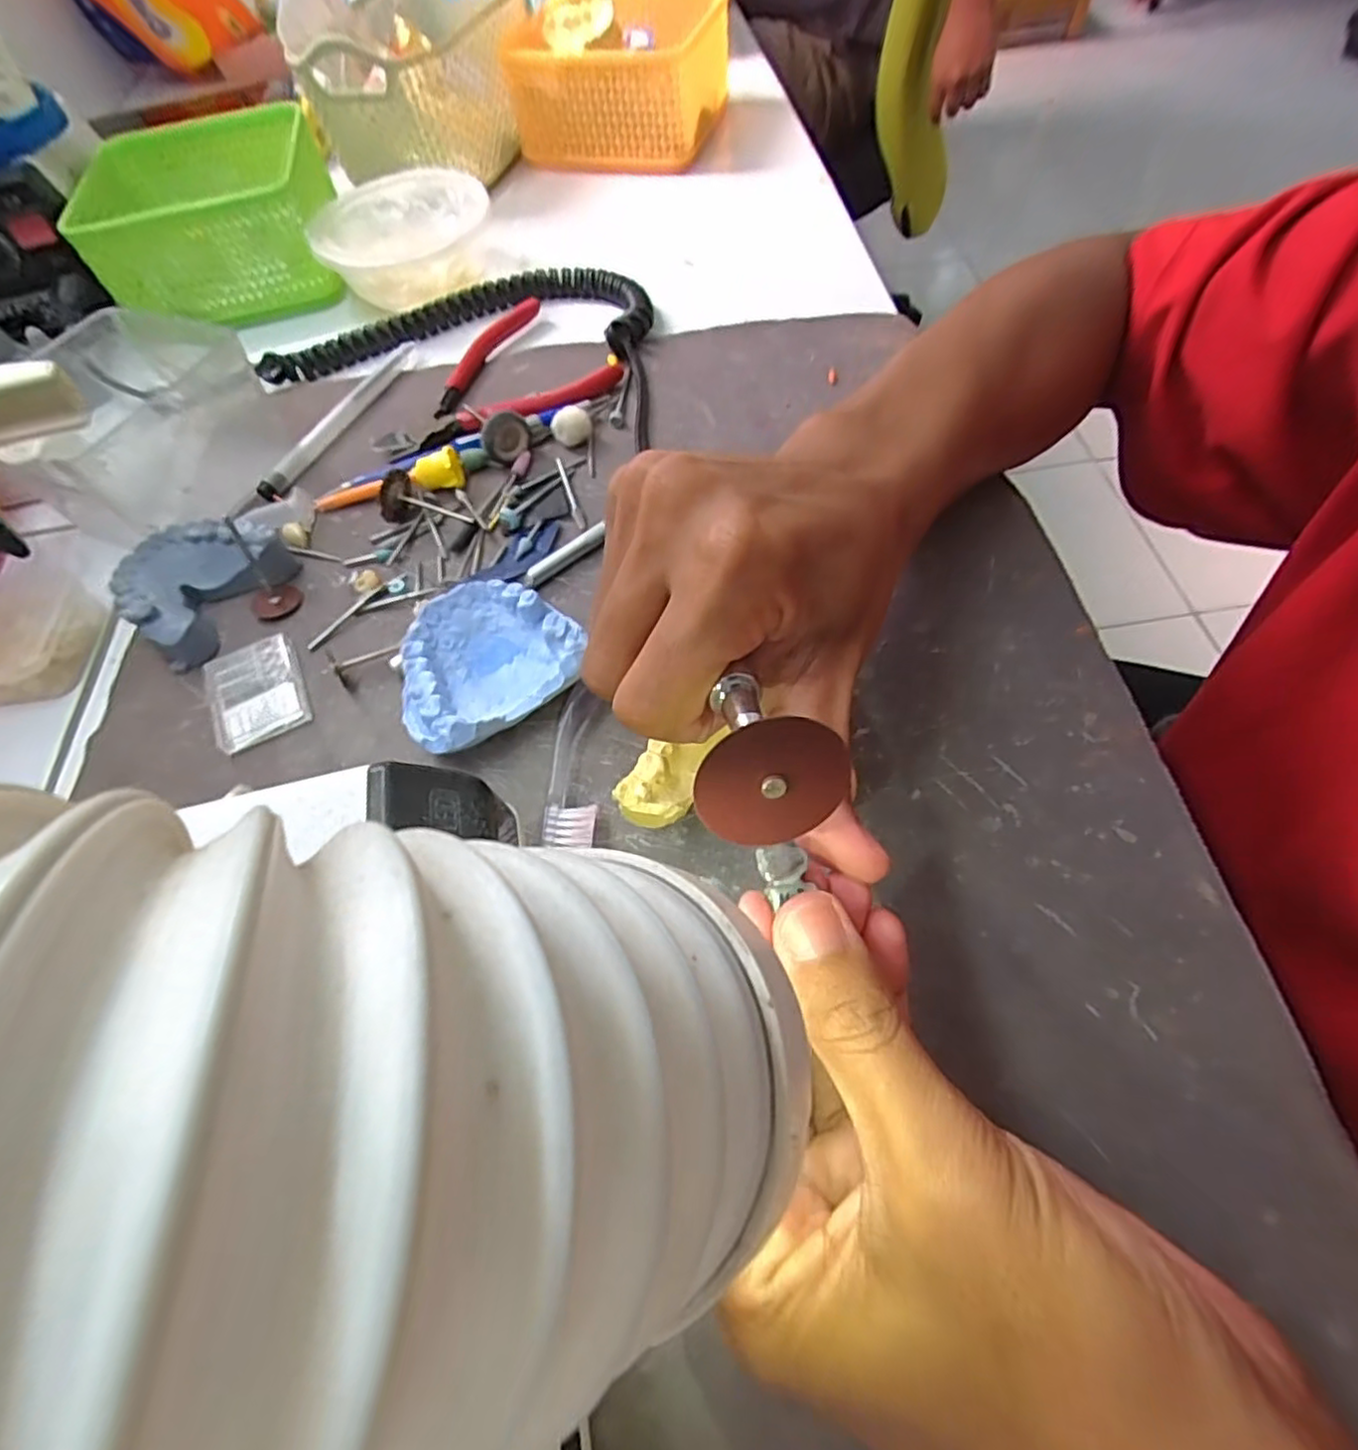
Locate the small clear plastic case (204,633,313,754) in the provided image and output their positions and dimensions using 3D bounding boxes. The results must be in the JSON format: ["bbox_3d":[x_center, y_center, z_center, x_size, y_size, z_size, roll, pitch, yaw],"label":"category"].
[{"bbox_3d":[-0.169,-0.014,0.277,0.035,0.005,0.046,-25,58,-9],"label":"small clear plastic case"}]

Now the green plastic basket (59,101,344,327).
[{"bbox_3d":[-0.289,-0.322,0.438,0.133,0.057,0.136,-15,60,-3],"label":"green plastic basket"}]

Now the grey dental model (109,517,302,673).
[{"bbox_3d":[-0.206,-0.064,0.299,0.054,0.022,0.066,31,66,23],"label":"grey dental model"}]

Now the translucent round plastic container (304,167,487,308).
[{"bbox_3d":[-0.164,-0.292,0.421,0.103,0.042,0.089,-23,60,-7],"label":"translucent round plastic container"}]

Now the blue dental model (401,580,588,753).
[{"bbox_3d":[-0.072,-0.023,0.261,0.066,0.029,0.056,-30,59,-12],"label":"blue dental model"}]

